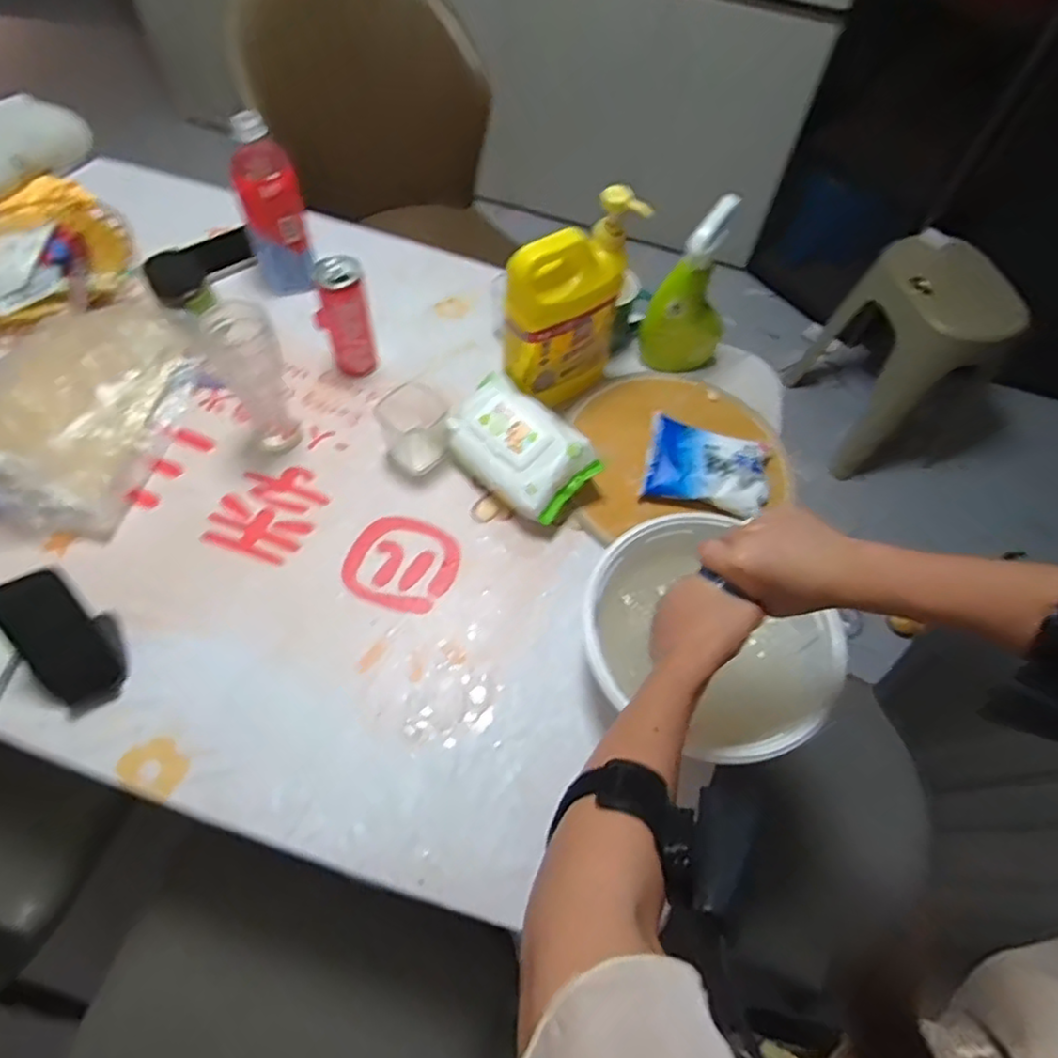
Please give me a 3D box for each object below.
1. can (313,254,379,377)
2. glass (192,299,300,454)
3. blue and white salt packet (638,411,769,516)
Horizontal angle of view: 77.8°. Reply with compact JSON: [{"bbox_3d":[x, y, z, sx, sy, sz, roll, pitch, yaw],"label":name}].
[{"bbox_3d":[-0.224,-0.257,0.805,0.060,0.138,0.047,-13,61,-12],"label":"can"},{"bbox_3d":[-0.305,-0.168,0.734,0.072,0.163,0.075,-27,65,-18],"label":"glass"},{"bbox_3d":[0.212,-0.075,0.774,0.142,0.019,0.106,14,60,4],"label":"blue and white salt packet"}]

